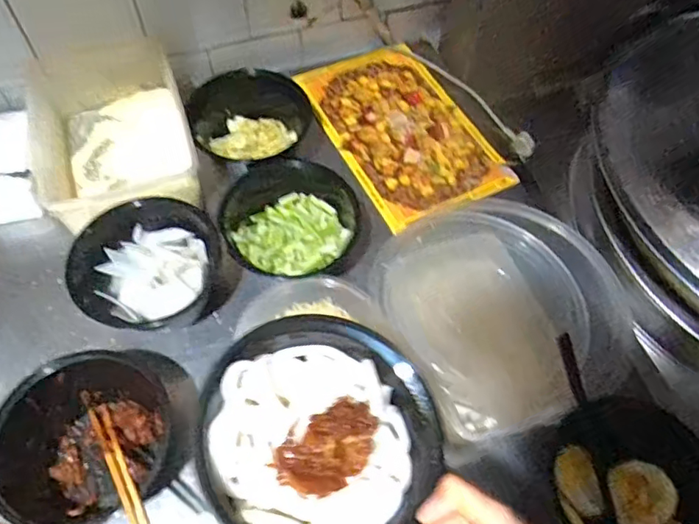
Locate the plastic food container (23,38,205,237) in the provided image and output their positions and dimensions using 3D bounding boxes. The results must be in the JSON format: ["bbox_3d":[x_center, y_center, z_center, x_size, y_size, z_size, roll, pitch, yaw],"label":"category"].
[{"bbox_3d":[-0.324,-0.168,0.766,0.194,0.097,0.290,-17,61,-12],"label":"plastic food container"}]

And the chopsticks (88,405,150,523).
[{"bbox_3d":[-0.225,0.195,0.530,0.017,0.011,0.220,-35,31,-21],"label":"chopsticks"}]

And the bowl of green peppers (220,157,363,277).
[{"bbox_3d":[-0.073,-0.054,0.707,0.167,0.083,0.153,1,59,-2],"label":"bowl of green peppers"}]

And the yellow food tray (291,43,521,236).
[{"bbox_3d":[0.076,-0.214,0.856,0.219,0.014,0.348,-24,63,-16],"label":"yellow food tray"}]

